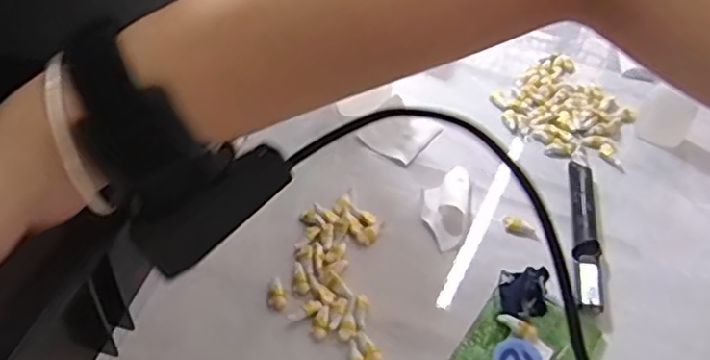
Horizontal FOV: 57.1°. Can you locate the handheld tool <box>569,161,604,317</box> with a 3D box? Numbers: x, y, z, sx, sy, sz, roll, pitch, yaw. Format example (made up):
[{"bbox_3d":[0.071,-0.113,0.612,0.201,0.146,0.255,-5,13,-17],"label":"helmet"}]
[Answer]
[{"bbox_3d":[0.149,0.031,0.422,0.017,0.011,0.126,10,47,6],"label":"handheld tool"}]

